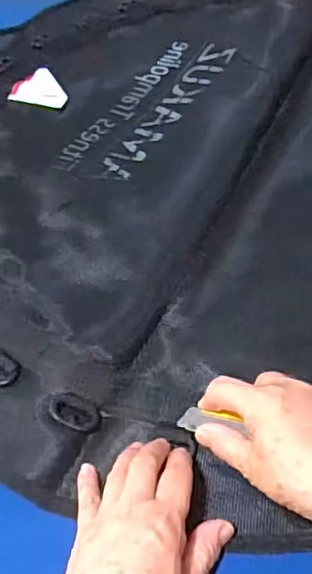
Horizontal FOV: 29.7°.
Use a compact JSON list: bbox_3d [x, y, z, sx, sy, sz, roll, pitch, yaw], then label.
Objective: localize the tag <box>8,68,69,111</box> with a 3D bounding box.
[{"bbox_3d":[-0.153,-0.278,0.818,0.088,0.004,0.078,15,53,16],"label":"tag"}]

